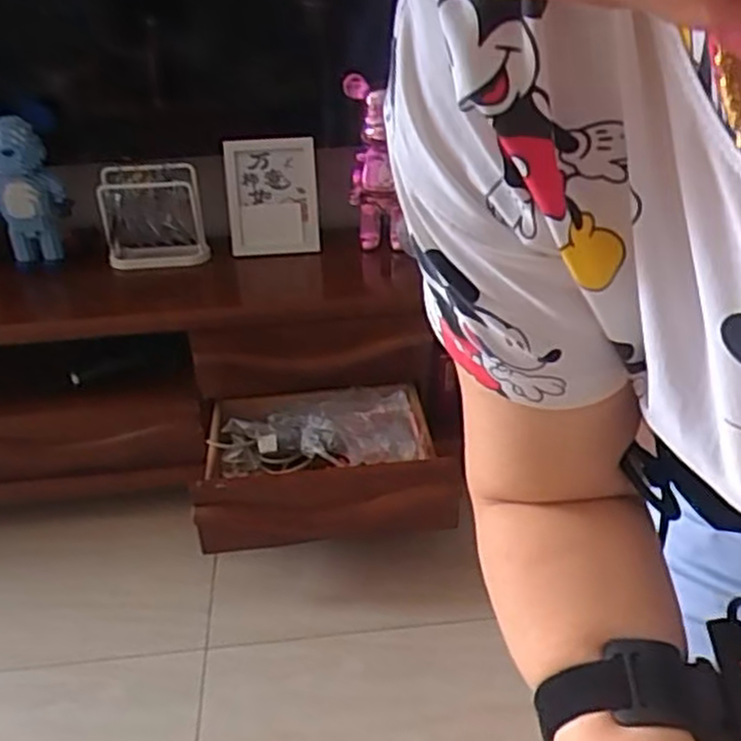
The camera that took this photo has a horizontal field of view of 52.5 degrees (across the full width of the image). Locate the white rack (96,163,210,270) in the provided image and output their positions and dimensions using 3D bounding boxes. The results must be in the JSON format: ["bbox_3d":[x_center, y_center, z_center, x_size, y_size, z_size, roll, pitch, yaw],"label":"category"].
[{"bbox_3d":[-0.434,-0.298,1.503,0.186,0.206,0.073,-2,30,2],"label":"white rack"}]

